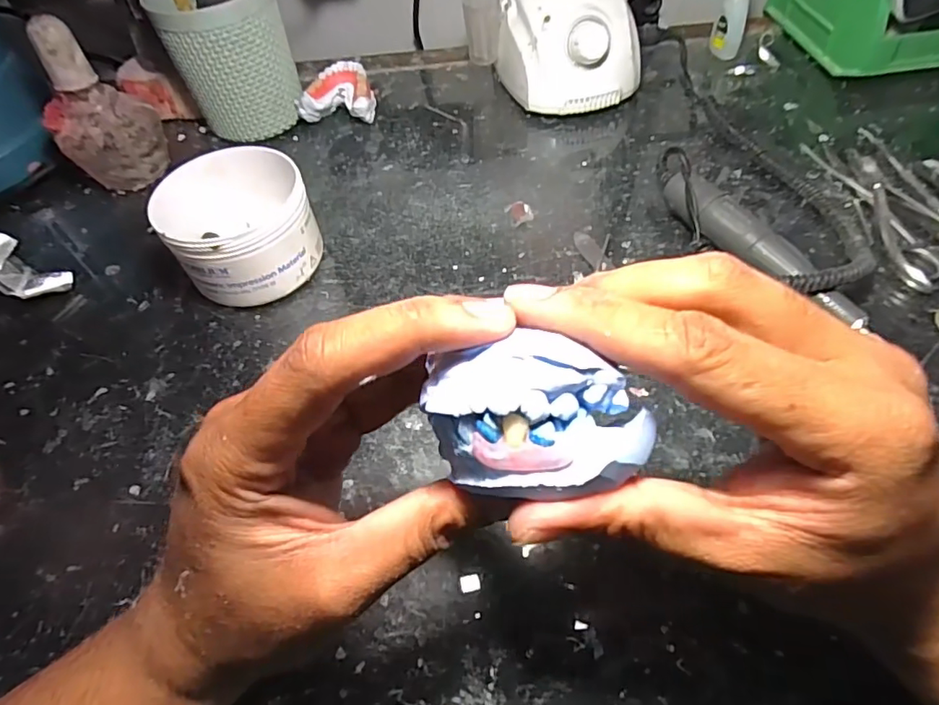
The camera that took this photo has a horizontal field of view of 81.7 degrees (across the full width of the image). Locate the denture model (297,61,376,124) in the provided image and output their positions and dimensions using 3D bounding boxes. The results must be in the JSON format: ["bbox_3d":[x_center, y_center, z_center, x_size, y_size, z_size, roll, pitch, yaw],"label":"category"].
[{"bbox_3d":[-0.113,-0.227,0.484,0.062,0.035,0.055,5,54,9],"label":"denture model"}]

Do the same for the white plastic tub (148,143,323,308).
[{"bbox_3d":[-0.151,-0.082,0.356,0.084,0.067,0.089,-3,53,3],"label":"white plastic tub"}]

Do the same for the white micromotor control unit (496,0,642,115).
[{"bbox_3d":[0.079,-0.268,0.468,0.096,0.080,0.129,-16,54,-6],"label":"white micromotor control unit"}]

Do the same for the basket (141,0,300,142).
[{"bbox_3d":[-0.199,-0.243,0.455,0.093,0.112,0.087,-28,56,-15],"label":"basket"}]

